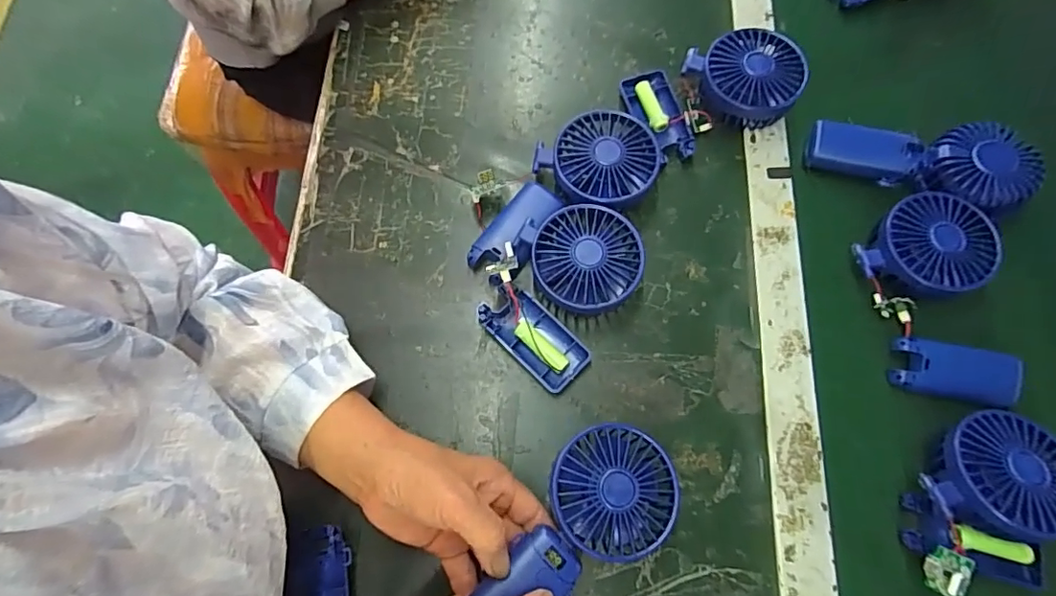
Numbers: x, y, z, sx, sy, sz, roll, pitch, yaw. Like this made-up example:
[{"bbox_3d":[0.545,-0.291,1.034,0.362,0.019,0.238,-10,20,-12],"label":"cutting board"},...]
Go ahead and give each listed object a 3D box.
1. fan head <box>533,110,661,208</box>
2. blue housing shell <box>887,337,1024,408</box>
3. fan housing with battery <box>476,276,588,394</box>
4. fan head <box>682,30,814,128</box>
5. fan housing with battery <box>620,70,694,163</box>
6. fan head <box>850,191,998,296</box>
[{"bbox_3d":[0.066,-0.116,0.469,0.091,0.043,0.087,0,72,1],"label":"fan head"},{"bbox_3d":[0.340,0.060,0.429,0.089,0.022,0.042,11,73,5],"label":"blue housing shell"},{"bbox_3d":[0.000,0.029,0.438,0.104,0.014,0.044,43,78,13],"label":"fan housing with battery"},{"bbox_3d":[0.199,-0.196,0.486,0.090,0.047,0.084,0,72,1],"label":"fan head"},{"bbox_3d":[0.122,-0.169,0.502,0.044,0.017,0.093,-16,73,-4],"label":"fan housing with battery"},{"bbox_3d":[0.335,-0.041,0.449,0.099,0.043,0.082,-40,76,-11],"label":"fan head"}]

